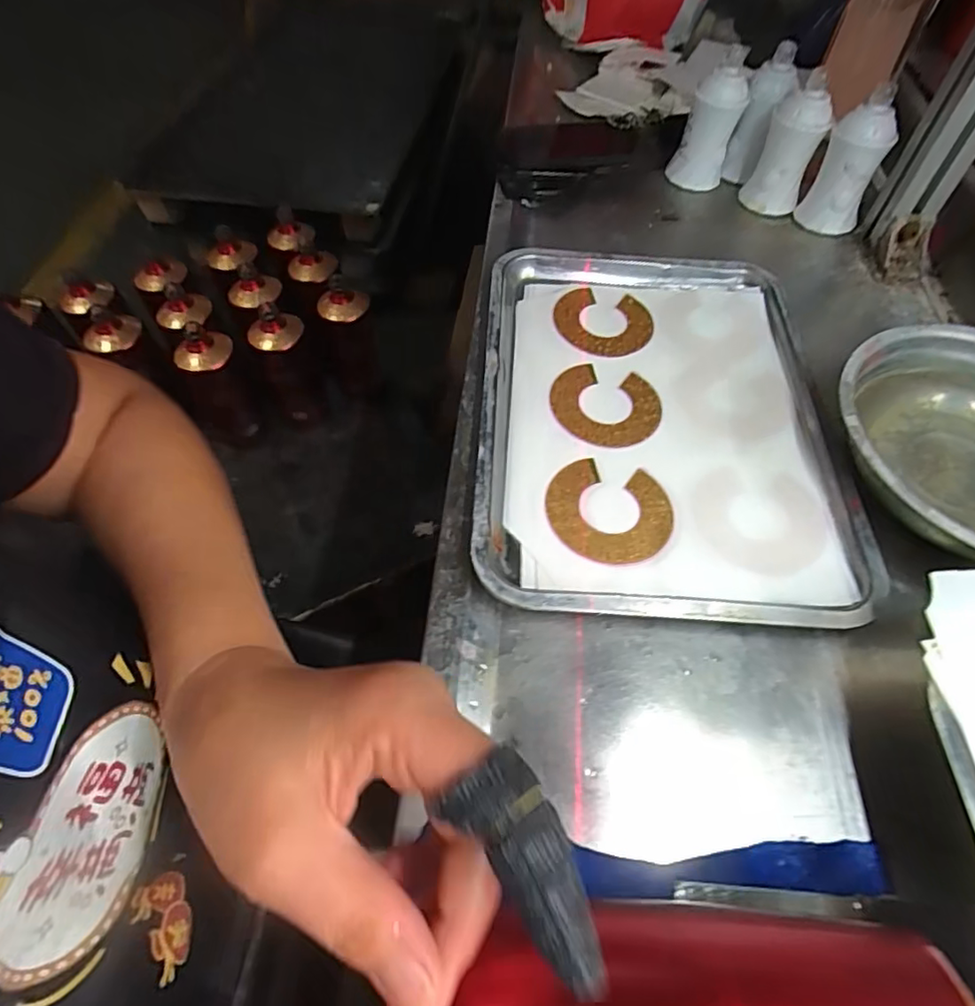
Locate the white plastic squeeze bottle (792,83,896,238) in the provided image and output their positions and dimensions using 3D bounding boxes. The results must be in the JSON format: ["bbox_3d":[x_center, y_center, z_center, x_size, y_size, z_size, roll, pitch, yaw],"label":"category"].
[{"bbox_3d":[0.342,-0.319,0.550,0.053,0.108,0.046,6,57,5],"label":"white plastic squeeze bottle"}]

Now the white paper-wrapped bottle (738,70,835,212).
[{"bbox_3d":[0.295,-0.349,0.575,0.062,0.109,0.047,17,55,18],"label":"white paper-wrapped bottle"}]

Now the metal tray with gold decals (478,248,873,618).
[{"bbox_3d":[0.124,-0.077,0.433,0.250,0.024,0.339,0,51,5],"label":"metal tray with gold decals"}]

